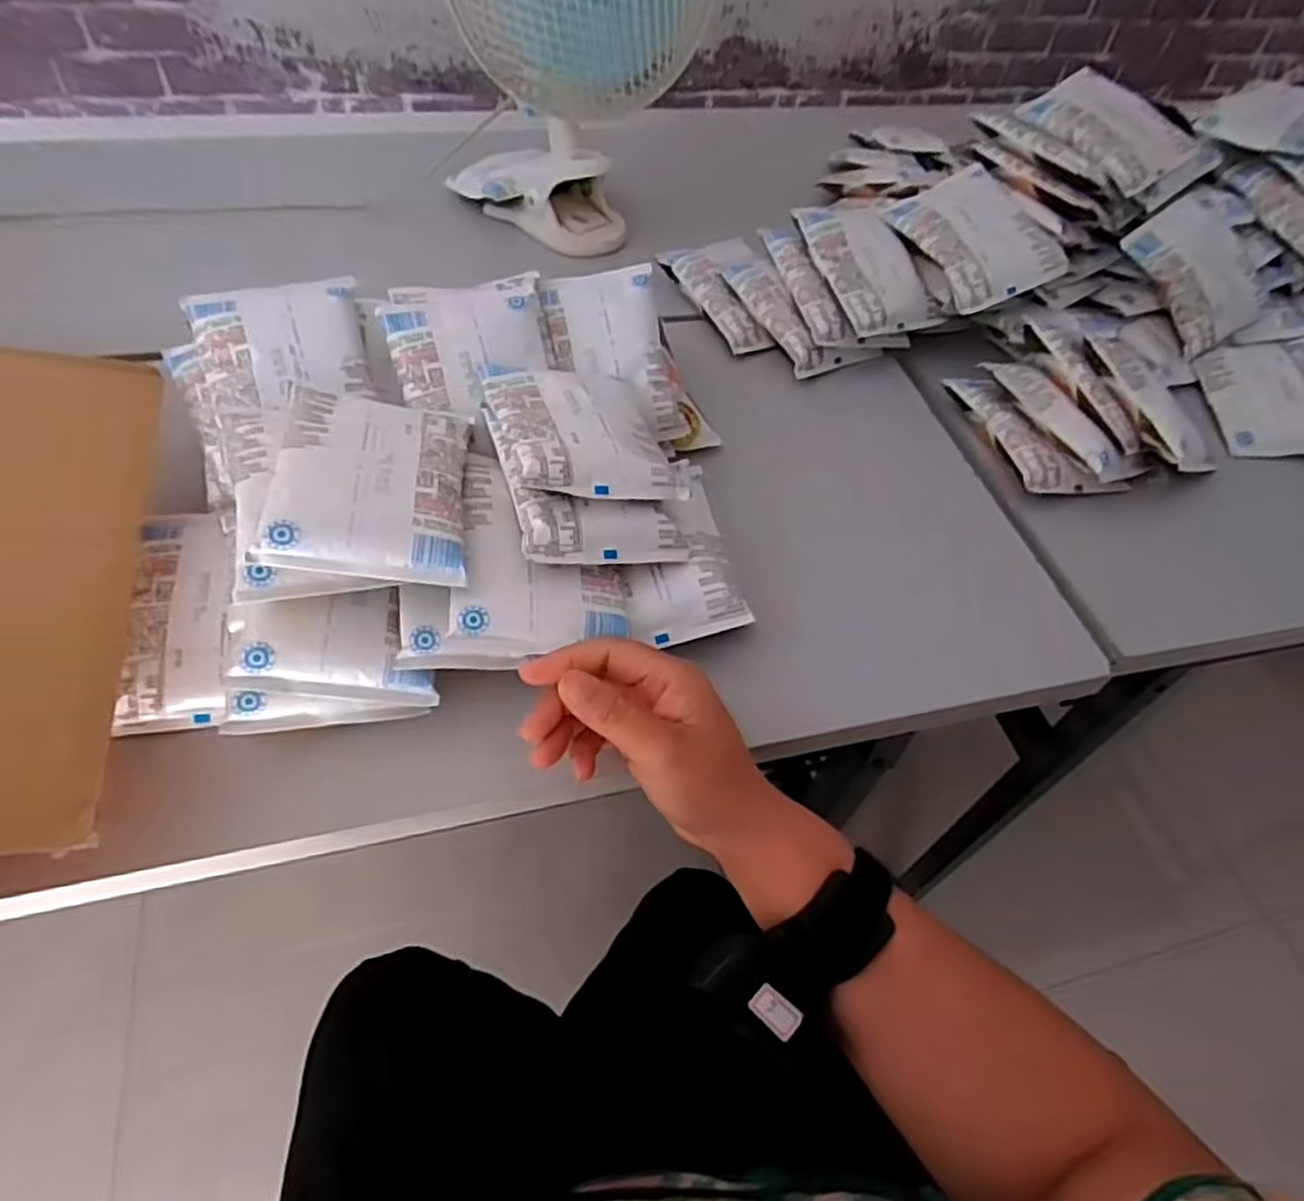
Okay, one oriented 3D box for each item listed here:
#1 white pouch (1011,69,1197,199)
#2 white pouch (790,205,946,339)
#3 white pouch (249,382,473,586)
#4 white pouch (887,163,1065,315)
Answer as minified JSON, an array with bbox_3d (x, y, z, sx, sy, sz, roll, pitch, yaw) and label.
[{"bbox_3d":[0.406,-0.421,0.684,0.094,0.022,0.132,-43,79,-14],"label":"white pouch"},{"bbox_3d":[0.183,-0.283,0.648,0.090,0.020,0.122,-20,79,-14],"label":"white pouch"},{"bbox_3d":[-0.145,-0.065,0.405,0.093,0.018,0.119,6,52,-18],"label":"white pouch"},{"bbox_3d":[0.271,-0.305,0.640,0.102,0.021,0.126,-27,73,-6],"label":"white pouch"}]

